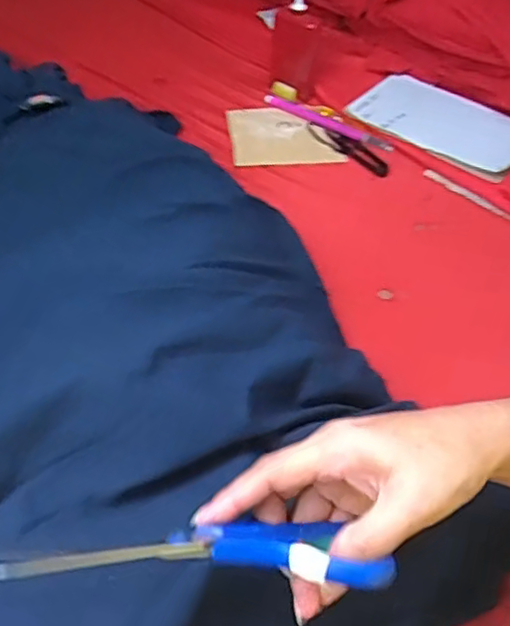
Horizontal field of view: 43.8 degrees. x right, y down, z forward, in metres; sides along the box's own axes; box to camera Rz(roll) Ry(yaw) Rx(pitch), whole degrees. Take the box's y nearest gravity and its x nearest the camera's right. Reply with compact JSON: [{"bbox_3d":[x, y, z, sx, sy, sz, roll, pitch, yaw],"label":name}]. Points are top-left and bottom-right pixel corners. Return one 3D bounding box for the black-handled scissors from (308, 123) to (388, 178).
[{"bbox_3d":[0.108,-0.190,0.728,0.030,0.006,0.117,-34,56,-24],"label":"black-handled scissors"}]

